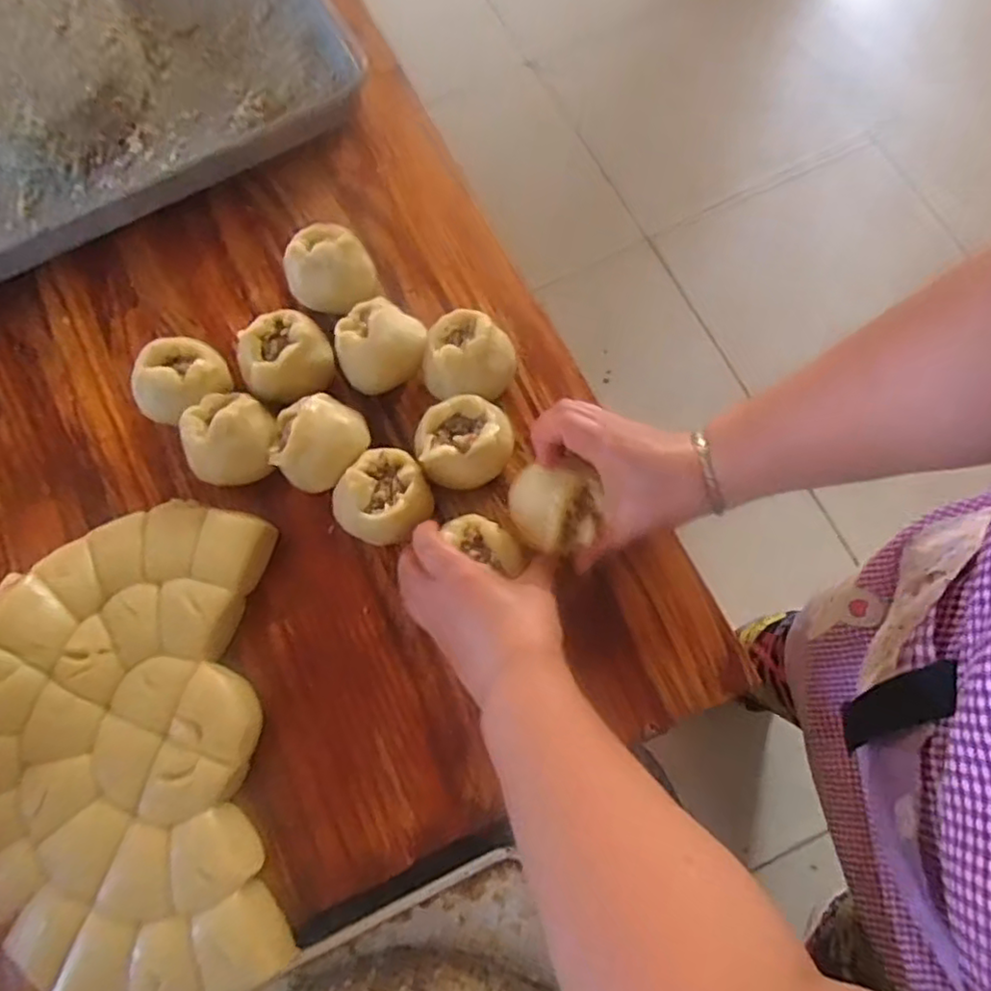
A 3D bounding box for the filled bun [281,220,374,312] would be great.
[{"bbox_3d":[-0.145,-0.196,0.572,0.072,0.064,0.067,-22,75,-4],"label":"filled bun"}]

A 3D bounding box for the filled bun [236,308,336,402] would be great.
[{"bbox_3d":[-0.174,-0.110,0.548,0.073,0.063,0.064,-36,76,-8],"label":"filled bun"}]

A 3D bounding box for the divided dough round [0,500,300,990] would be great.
[{"bbox_3d":[-0.270,0.175,0.464,0.212,0.073,0.325,-8,74,0],"label":"divided dough round"}]

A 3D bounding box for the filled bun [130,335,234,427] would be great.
[{"bbox_3d":[-0.260,-0.091,0.543,0.075,0.063,0.065,-43,77,-9],"label":"filled bun"}]

